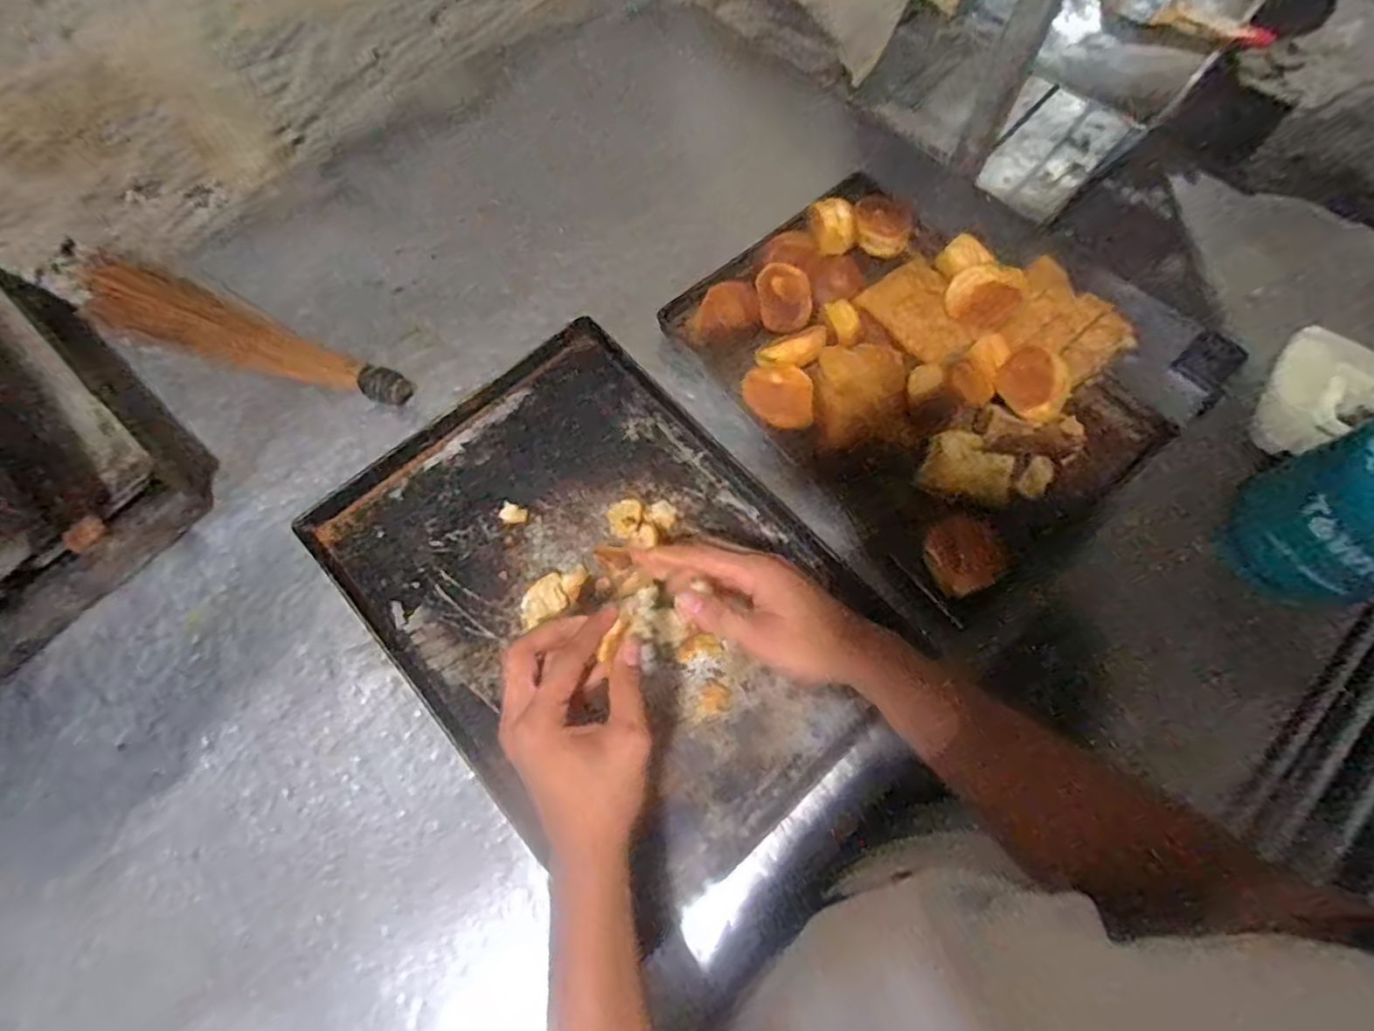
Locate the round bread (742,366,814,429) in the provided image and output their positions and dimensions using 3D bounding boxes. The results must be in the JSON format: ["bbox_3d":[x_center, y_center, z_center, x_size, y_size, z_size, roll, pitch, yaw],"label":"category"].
[{"bbox_3d":[0.085,-0.109,0.656,0.063,0.035,0.056,3,69,2],"label":"round bread"}]

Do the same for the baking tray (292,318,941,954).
[{"bbox_3d":[-0.069,0.061,0.618,0.354,0.027,0.471,-40,77,-10],"label":"baking tray"}]

